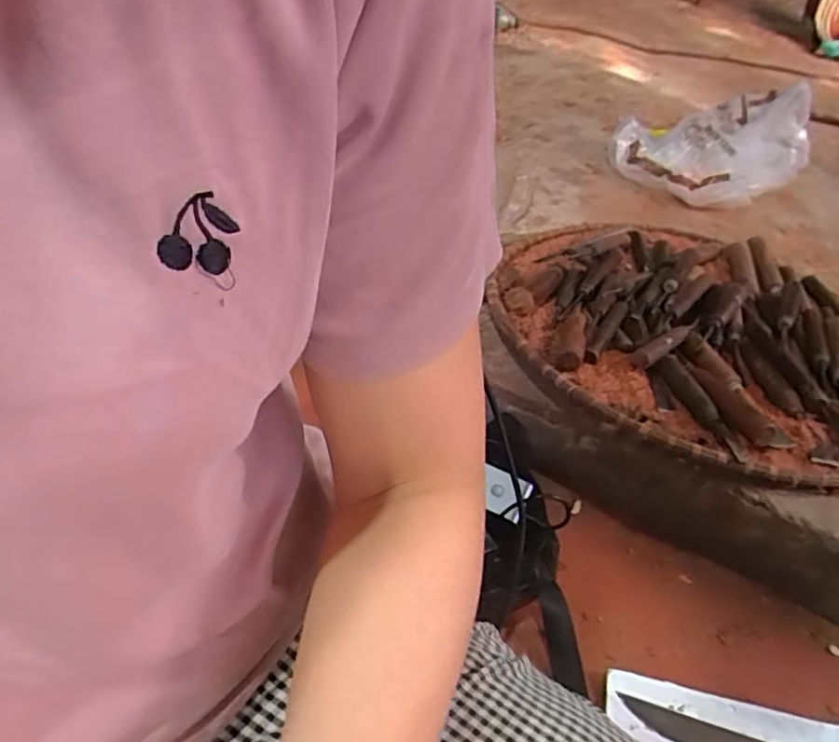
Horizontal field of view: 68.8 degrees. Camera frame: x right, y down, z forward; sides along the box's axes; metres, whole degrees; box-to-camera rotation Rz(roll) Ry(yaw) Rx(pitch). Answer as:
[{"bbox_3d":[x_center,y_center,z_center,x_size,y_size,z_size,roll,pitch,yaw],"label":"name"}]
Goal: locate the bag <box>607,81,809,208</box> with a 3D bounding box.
[{"bbox_3d":[0.474,-0.382,1.002,0.203,0.186,0.235,-29,54,-29],"label":"bag"}]

